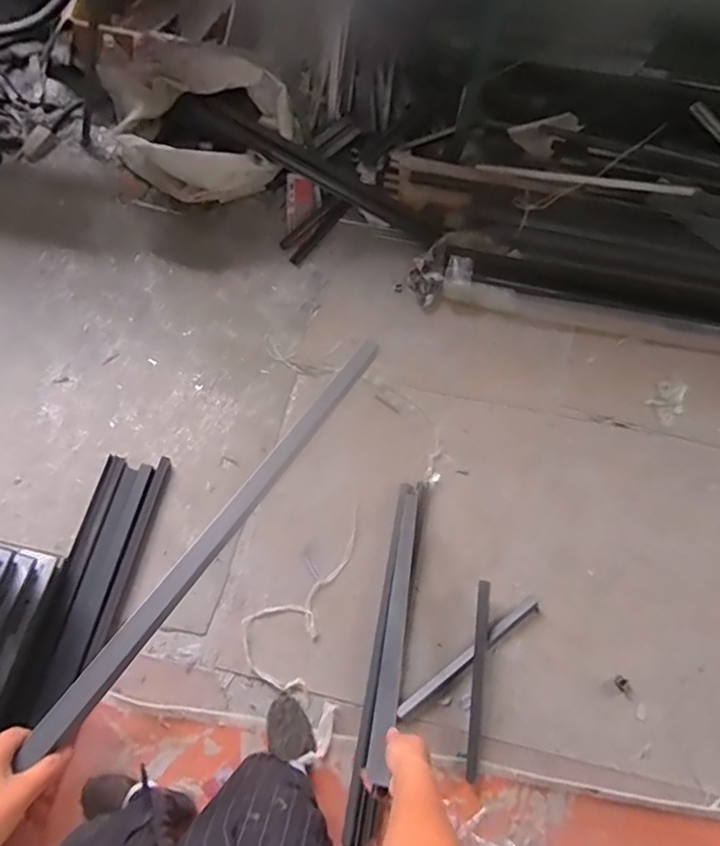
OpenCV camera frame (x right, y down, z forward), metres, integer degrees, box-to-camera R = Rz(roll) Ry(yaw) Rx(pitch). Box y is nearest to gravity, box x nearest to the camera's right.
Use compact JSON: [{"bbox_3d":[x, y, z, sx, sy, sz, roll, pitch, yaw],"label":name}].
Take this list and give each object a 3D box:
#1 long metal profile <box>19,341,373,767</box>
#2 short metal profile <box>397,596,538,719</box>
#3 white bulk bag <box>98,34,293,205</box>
[{"bbox_3d":[-0.141,0.093,0.711,0.028,0.030,0.674,31,51,7],"label":"long metal profile"},{"bbox_3d":[0.265,0.563,1.305,0.426,0.030,0.034,-33,75,-14],"label":"short metal profile"},{"bbox_3d":[-0.534,-0.876,1.598,0.597,0.338,0.342,25,71,6],"label":"white bulk bag"}]

